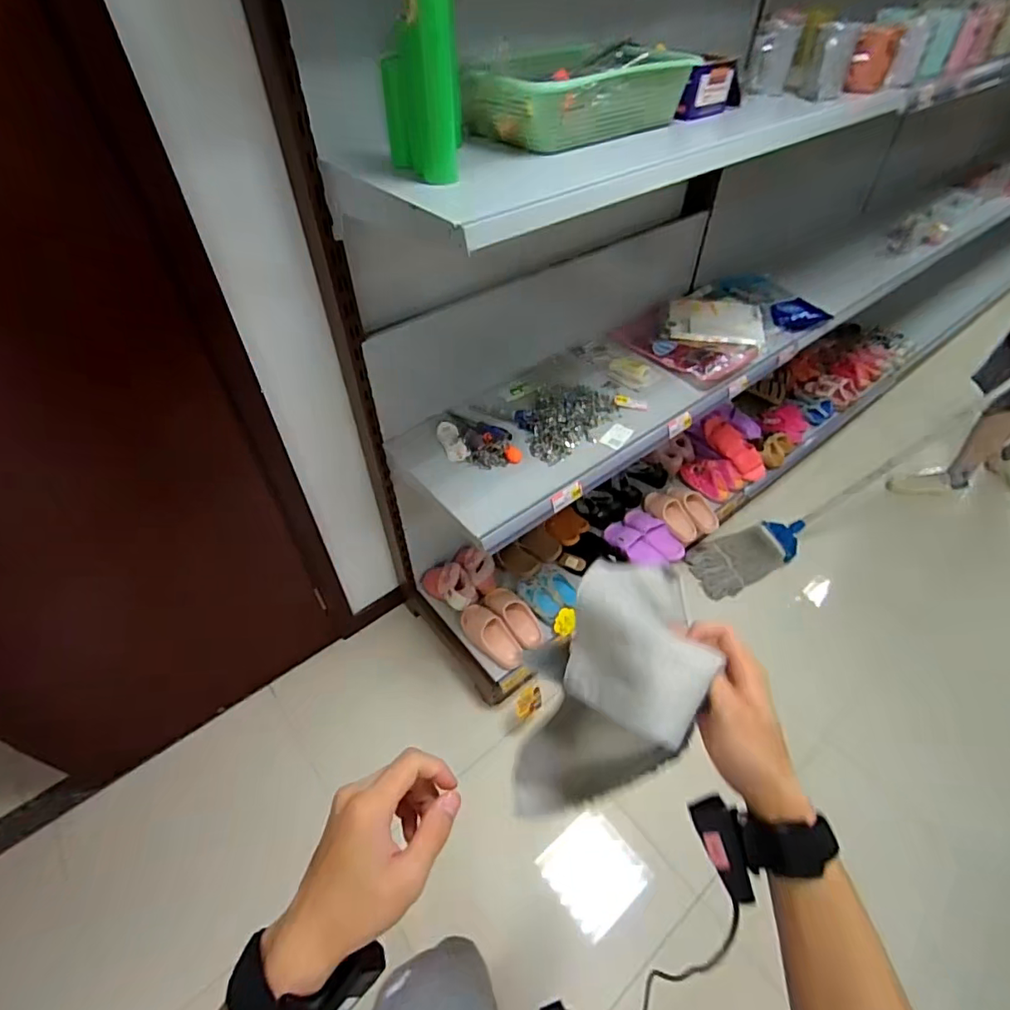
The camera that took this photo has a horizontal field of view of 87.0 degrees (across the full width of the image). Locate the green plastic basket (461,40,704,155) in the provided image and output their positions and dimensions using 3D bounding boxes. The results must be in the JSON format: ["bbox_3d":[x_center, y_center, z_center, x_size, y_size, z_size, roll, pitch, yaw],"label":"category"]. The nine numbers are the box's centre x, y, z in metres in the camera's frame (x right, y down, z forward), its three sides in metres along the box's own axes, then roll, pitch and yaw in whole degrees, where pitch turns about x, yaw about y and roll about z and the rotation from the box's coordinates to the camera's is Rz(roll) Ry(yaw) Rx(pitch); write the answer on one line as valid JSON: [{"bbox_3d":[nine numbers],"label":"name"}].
[{"bbox_3d":[0.122,-0.702,0.916,0.363,0.098,0.211,-29,56,-26],"label":"green plastic basket"}]

